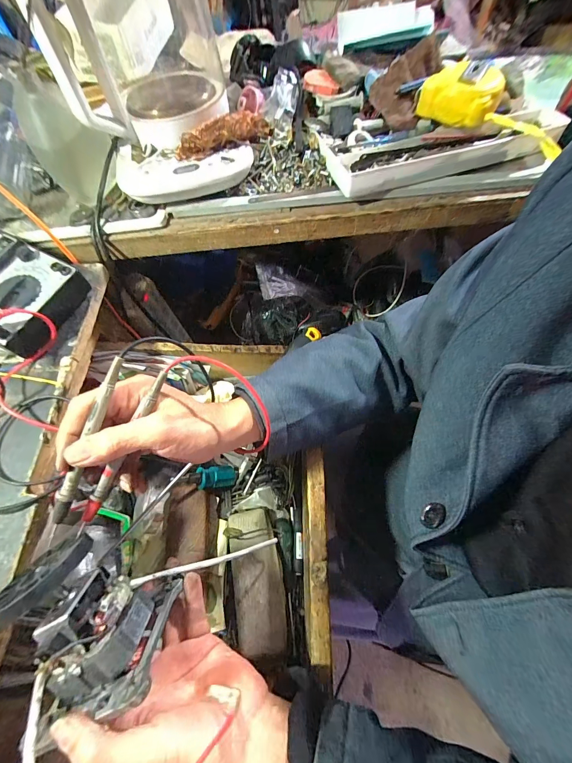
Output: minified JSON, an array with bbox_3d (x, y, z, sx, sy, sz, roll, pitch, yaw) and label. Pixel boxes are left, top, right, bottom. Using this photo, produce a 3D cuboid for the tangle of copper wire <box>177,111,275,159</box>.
[{"bbox_3d":[-0.078,-0.305,0.398,0.117,0.027,0.022,-23,64,-7],"label":"tangle of copper wire"}]

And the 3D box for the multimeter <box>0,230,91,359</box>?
[{"bbox_3d":[-0.315,-0.101,0.356,0.173,0.056,0.111,22,68,13],"label":"multimeter"}]

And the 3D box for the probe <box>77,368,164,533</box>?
[{"bbox_3d":[-0.129,0.056,0.256,0.009,0.010,0.140,24,84,12],"label":"probe"}]

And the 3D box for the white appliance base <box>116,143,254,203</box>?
[{"bbox_3d":[-0.121,-0.257,0.396,0.159,0.028,0.069,-9,63,0],"label":"white appliance base"}]

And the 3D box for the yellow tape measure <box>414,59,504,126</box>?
[{"bbox_3d":[0.202,-0.333,0.375,0.085,0.039,0.058,25,68,16],"label":"yellow tape measure"}]

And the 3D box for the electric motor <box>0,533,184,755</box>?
[{"bbox_3d":[-0.144,0.182,0.237,0.129,0.082,0.107,36,58,-8],"label":"electric motor"}]

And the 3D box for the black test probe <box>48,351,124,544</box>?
[{"bbox_3d":[-0.149,0.048,0.241,0.010,0.009,0.141,17,85,9],"label":"black test probe"}]

